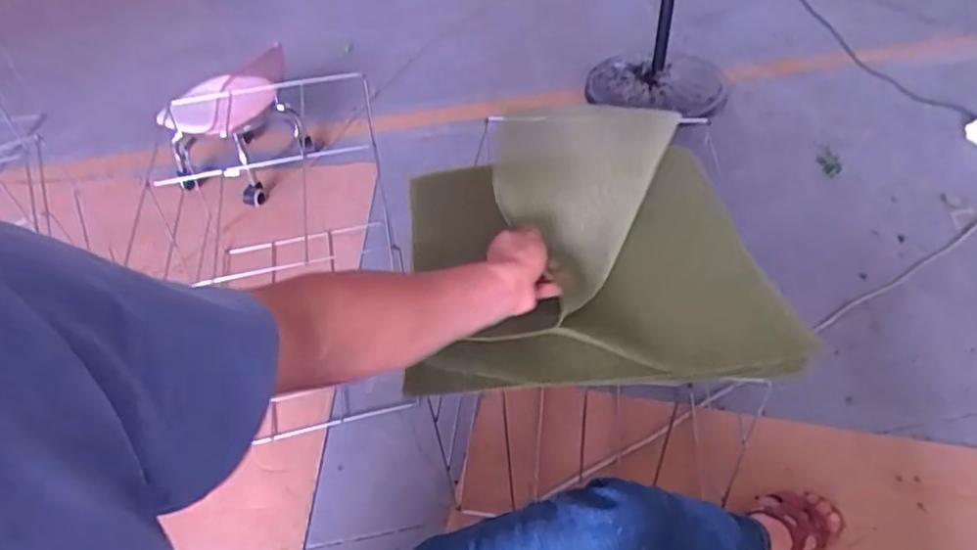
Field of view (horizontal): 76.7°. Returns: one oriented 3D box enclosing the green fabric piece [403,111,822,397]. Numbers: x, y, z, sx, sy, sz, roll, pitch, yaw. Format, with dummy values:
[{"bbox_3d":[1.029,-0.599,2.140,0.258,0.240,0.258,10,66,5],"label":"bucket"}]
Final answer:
[{"bbox_3d":[0.114,-0.053,0.783,0.422,0.118,0.411,-7,44,0],"label":"green fabric piece"}]

